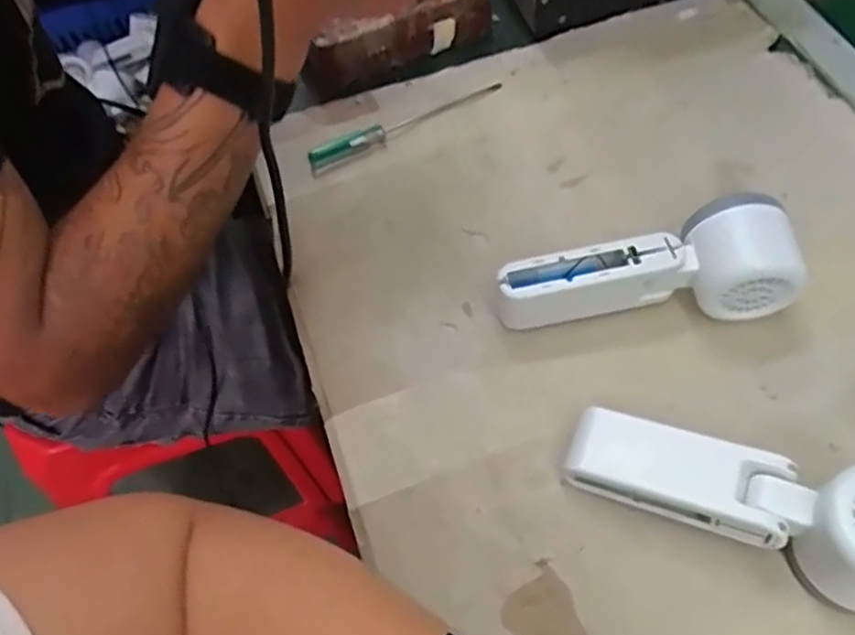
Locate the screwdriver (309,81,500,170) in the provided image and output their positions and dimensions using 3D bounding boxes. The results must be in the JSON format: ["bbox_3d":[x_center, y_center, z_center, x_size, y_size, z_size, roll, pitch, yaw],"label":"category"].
[{"bbox_3d":[-0.013,-0.139,0.505,0.148,0.015,0.016,-25,61,-9],"label":"screwdriver"}]

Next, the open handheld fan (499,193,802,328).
[{"bbox_3d":[0.124,-0.028,0.408,0.167,0.052,0.054,-3,60,3],"label":"open handheld fan"}]

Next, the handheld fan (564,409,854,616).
[{"bbox_3d":[0.150,0.085,0.339,0.162,0.046,0.056,20,64,15],"label":"handheld fan"}]

